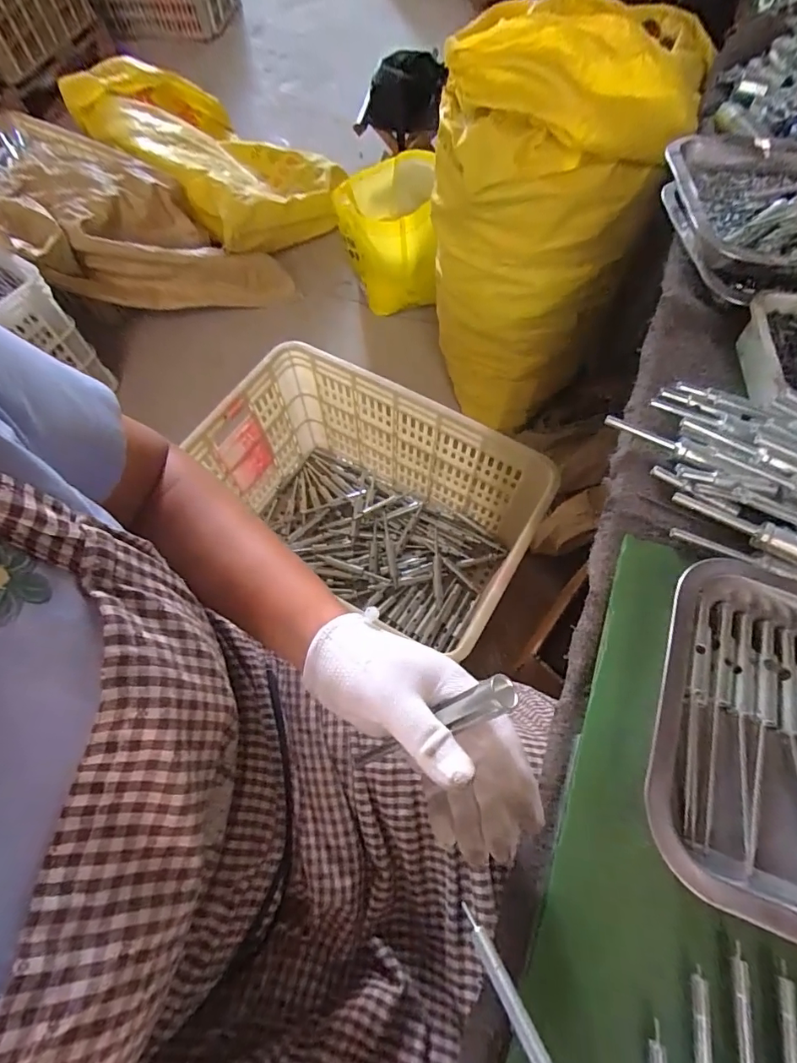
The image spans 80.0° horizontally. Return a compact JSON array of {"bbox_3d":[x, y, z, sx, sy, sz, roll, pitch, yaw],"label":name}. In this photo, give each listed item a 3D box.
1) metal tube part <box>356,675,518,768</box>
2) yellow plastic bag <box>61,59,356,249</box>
[{"bbox_3d":[0.015,0.112,0.269,0.016,0.133,0.015,-1,58,-41],"label":"metal tube part"},{"bbox_3d":[-0.547,-1.079,1.349,0.833,0.183,0.423,40,71,17],"label":"yellow plastic bag"}]

